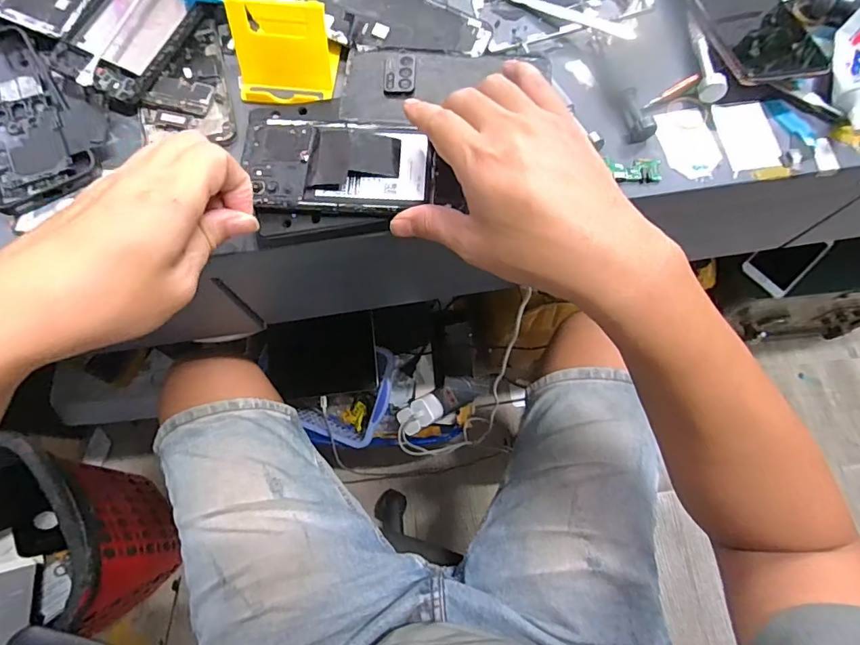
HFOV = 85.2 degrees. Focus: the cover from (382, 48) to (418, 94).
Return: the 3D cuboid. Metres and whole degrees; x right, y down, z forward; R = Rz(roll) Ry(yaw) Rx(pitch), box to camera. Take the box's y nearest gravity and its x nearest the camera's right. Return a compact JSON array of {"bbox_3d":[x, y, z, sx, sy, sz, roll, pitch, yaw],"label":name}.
[{"bbox_3d":[-0.023,-0.191,0.357,0.025,0.005,0.039,0,72,0],"label":"cover"}]

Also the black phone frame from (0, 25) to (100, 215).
[{"bbox_3d":[-0.311,-0.155,0.345,0.076,0.014,0.168,-35,75,-11],"label":"black phone frame"}]

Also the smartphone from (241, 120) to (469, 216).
[{"bbox_3d":[-0.054,-0.107,0.324,0.150,0.008,0.071,7,72,2],"label":"smartphone"}]

